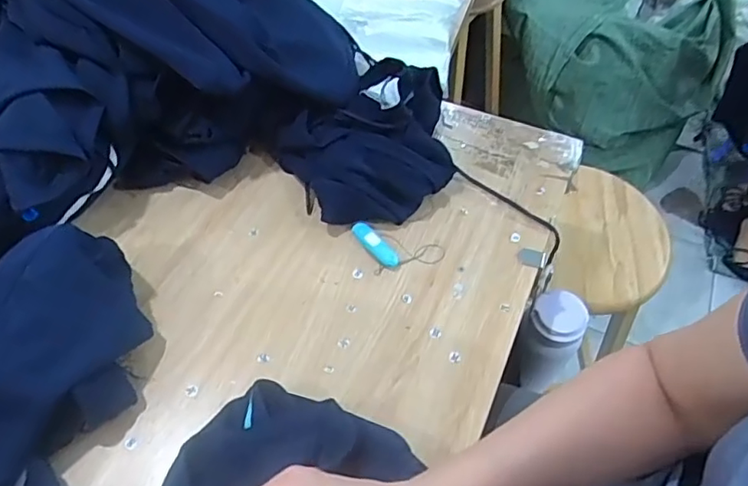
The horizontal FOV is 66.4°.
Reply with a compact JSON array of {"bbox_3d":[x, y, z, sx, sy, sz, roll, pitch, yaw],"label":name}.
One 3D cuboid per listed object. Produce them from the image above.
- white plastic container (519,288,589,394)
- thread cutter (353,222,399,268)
[{"bbox_3d":[0.224,0.126,0.736,0.068,0.137,0.077,27,57,17],"label":"white plastic container"},{"bbox_3d":[0.001,0.001,0.634,0.019,0.011,0.066,-31,60,-22],"label":"thread cutter"}]

